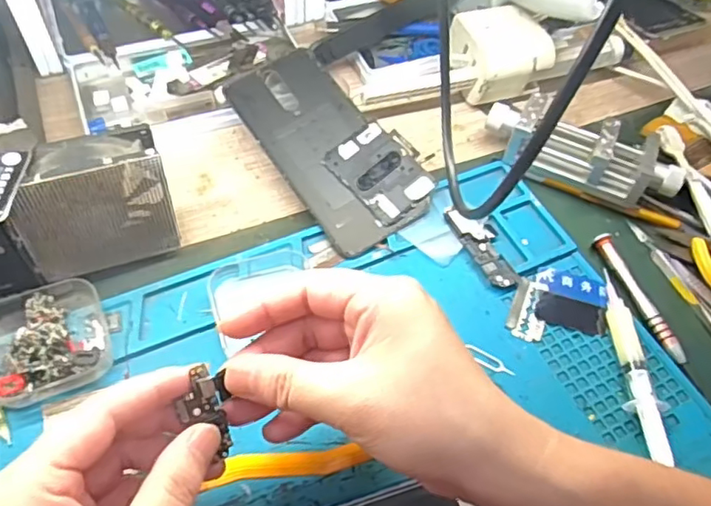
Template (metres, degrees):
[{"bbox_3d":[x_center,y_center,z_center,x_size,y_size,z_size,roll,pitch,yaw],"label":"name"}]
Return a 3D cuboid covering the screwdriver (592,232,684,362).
[{"bbox_3d":[0.182,0.027,0.379,0.009,0.009,0.095,-12,58,-13],"label":"screwdriver"}]

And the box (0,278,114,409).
[{"bbox_3d":[-0.171,0.046,0.324,0.062,0.021,0.064,-18,60,-16],"label":"box"}]

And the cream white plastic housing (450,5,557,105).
[{"bbox_3d":[0.113,-0.159,0.472,0.064,0.045,0.065,-17,59,-16],"label":"cream white plastic housing"}]

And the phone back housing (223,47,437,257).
[{"bbox_3d":[-0.019,-0.078,0.419,0.080,0.006,0.161,-32,73,-13],"label":"phone back housing"}]

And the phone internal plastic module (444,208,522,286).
[{"bbox_3d":[0.084,-0.005,0.388,0.024,0.005,0.065,-21,61,-18],"label":"phone internal plastic module"}]

